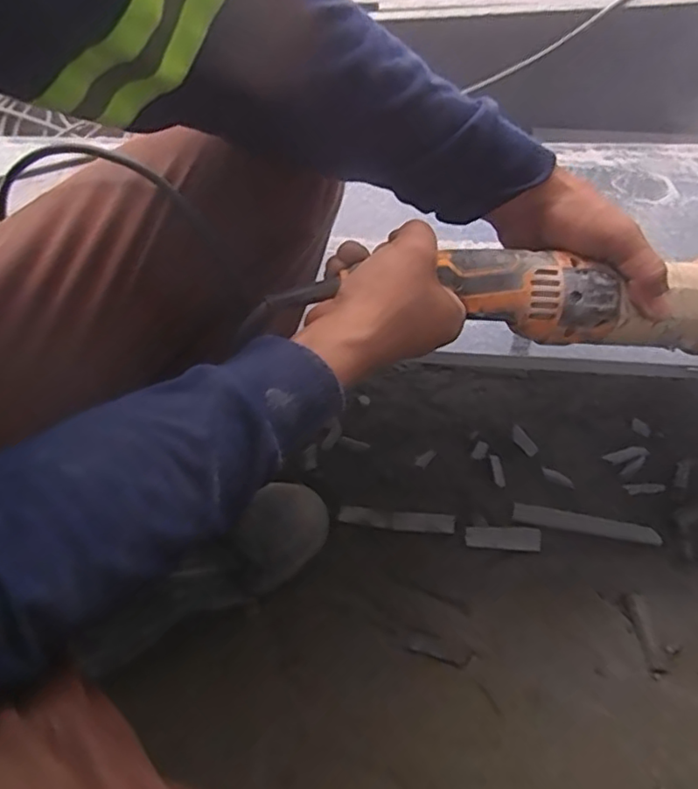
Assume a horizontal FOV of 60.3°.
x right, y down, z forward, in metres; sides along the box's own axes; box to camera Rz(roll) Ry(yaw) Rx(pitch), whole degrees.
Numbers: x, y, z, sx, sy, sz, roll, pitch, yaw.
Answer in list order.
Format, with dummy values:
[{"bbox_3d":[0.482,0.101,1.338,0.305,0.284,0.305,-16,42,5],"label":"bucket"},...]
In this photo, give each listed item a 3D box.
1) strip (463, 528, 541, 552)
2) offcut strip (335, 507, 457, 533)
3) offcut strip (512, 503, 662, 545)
[{"bbox_3d":[0.162,0.152,0.632,0.078,0.004,0.024,-1,52,4],"label":"strip"},{"bbox_3d":[0.051,0.138,0.662,0.127,0.004,0.022,3,50,16],"label":"offcut strip"},{"bbox_3d":[0.251,0.136,0.641,0.148,0.007,0.020,8,53,11],"label":"offcut strip"}]

